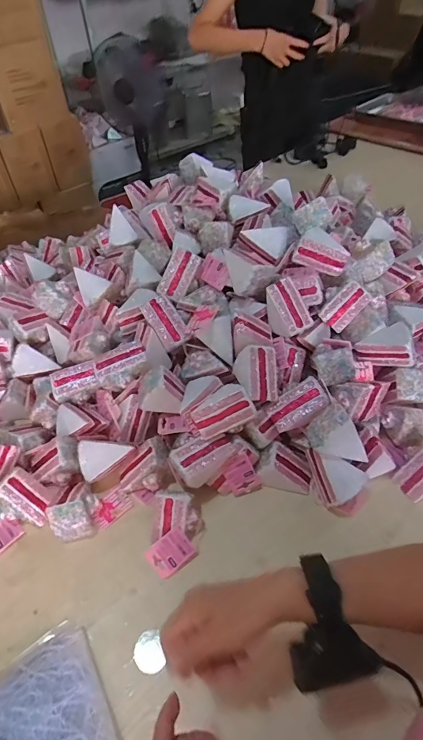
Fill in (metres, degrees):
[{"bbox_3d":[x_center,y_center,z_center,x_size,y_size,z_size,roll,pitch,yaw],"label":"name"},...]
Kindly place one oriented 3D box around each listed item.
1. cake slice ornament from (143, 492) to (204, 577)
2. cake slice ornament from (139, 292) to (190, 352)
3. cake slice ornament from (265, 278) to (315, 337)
[{"bbox_3d":[-0.053,0.232,0.580,0.067,0.069,0.109,7,48,10],"label":"cake slice ornament"},{"bbox_3d":[-0.079,-0.080,0.707,0.053,0.050,0.092,-31,88,-11],"label":"cake slice ornament"},{"bbox_3d":[0.128,-0.104,0.693,0.056,0.048,0.096,-26,89,-21],"label":"cake slice ornament"}]

